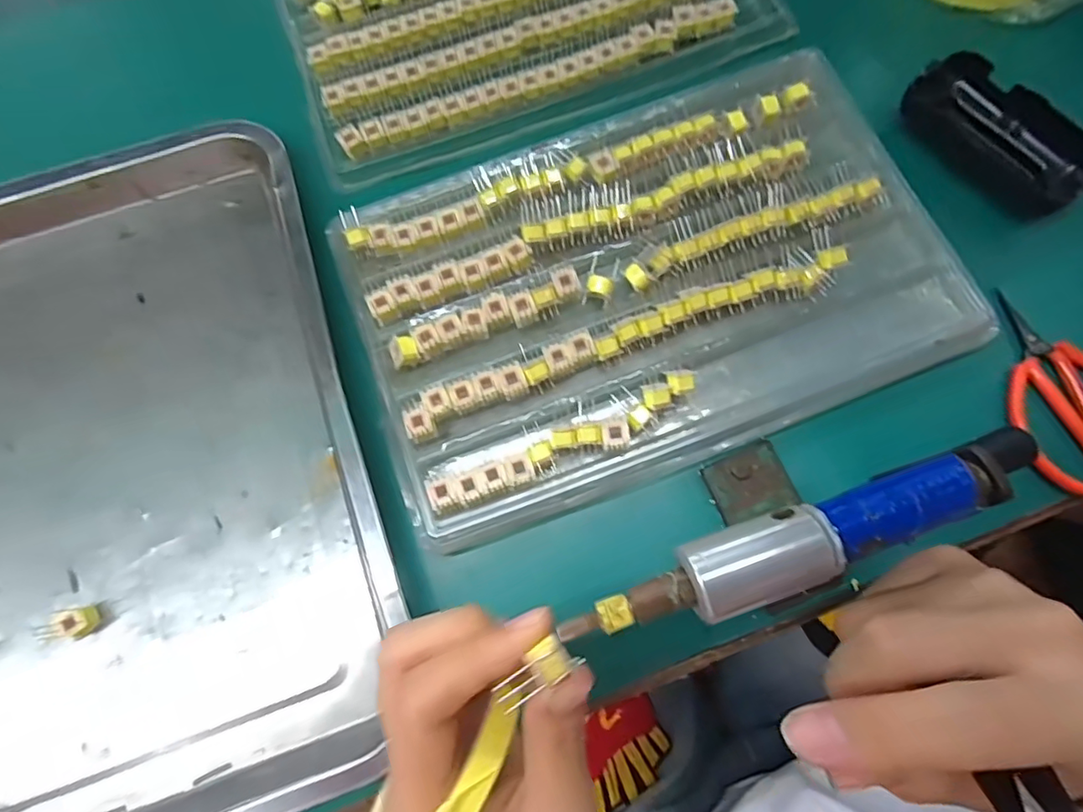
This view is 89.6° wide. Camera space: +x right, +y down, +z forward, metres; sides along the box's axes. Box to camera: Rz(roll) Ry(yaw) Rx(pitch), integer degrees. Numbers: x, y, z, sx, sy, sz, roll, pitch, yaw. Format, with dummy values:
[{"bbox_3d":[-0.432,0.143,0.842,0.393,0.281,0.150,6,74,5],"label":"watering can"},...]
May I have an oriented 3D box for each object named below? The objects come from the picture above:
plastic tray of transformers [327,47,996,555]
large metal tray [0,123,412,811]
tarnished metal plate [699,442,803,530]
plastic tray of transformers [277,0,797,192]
[{"bbox_3d":[0.057,-0.072,0.306,0.314,0.020,0.206,-21,75,-3],"label":"plastic tray of transformers"},{"bbox_3d":[-0.241,0.026,0.296,0.280,0.027,0.392,-19,76,-4],"label":"large metal tray"},{"bbox_3d":[0.111,0.041,0.290,0.040,0.007,0.035,-22,75,-4],"label":"tarnished metal plate"},{"bbox_3d":[-0.014,-0.289,0.380,0.321,0.022,0.202,-19,75,-3],"label":"plastic tray of transformers"}]

